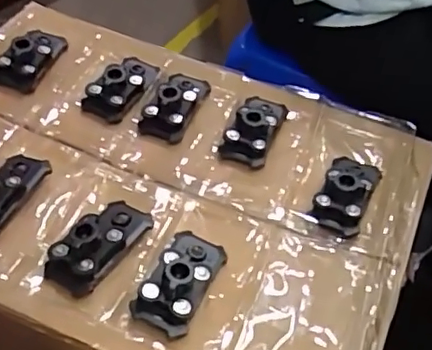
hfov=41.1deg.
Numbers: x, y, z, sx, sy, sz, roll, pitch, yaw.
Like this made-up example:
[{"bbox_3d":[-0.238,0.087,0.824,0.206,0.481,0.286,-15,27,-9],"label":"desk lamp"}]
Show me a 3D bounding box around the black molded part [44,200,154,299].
[{"bbox_3d":[-0.105,0.055,0.521,0.049,0.040,0.104,30,51,20],"label":"black molded part"}]

